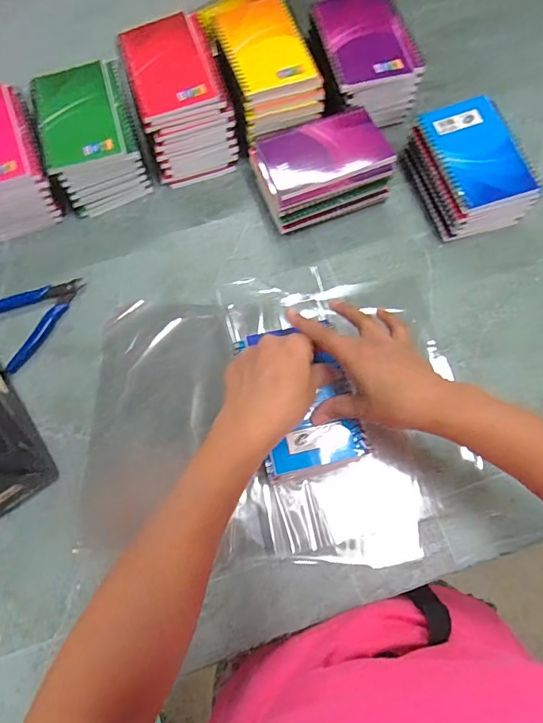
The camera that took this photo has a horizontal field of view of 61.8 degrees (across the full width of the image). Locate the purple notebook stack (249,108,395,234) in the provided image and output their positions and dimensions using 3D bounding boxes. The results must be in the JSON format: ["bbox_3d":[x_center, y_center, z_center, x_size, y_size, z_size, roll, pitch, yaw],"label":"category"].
[{"bbox_3d":[0.056,-0.213,0.510,0.140,0.064,0.103,-21,73,-5],"label":"purple notebook stack"}]

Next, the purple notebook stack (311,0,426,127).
[{"bbox_3d":[0.107,-0.350,0.532,0.102,0.073,0.135,-18,73,-4],"label":"purple notebook stack"}]

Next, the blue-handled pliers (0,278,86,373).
[{"bbox_3d":[-0.274,-0.057,0.504,0.079,0.016,0.121,32,76,10],"label":"blue-handled pliers"}]

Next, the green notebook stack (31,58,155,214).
[{"bbox_3d":[-0.206,-0.260,0.531,0.099,0.085,0.137,-16,73,-4],"label":"green notebook stack"}]

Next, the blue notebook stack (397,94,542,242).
[{"bbox_3d":[0.219,-0.217,0.510,0.095,0.066,0.141,-20,73,-5],"label":"blue notebook stack"}]

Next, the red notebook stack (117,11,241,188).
[{"bbox_3d":[-0.106,-0.306,0.536,0.096,0.102,0.138,-17,73,-4],"label":"red notebook stack"}]

